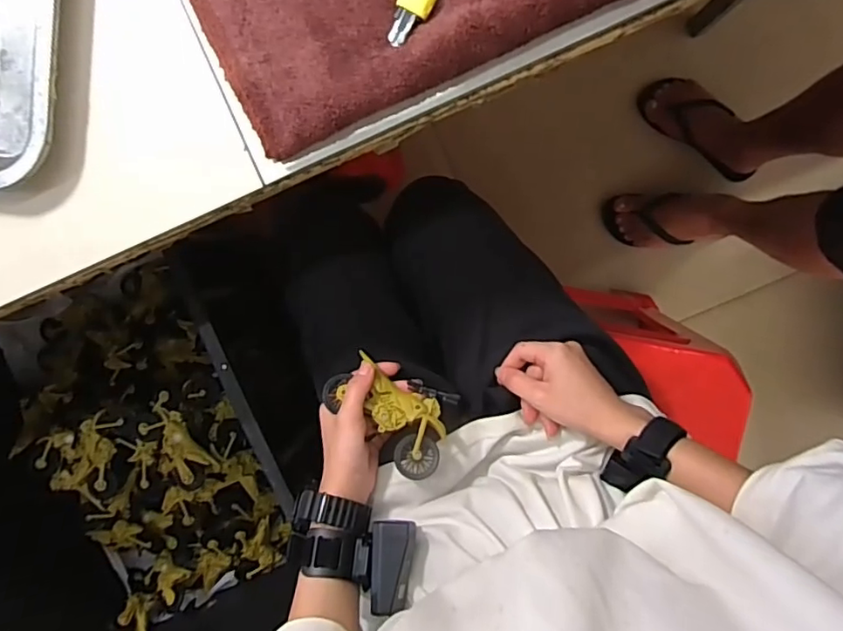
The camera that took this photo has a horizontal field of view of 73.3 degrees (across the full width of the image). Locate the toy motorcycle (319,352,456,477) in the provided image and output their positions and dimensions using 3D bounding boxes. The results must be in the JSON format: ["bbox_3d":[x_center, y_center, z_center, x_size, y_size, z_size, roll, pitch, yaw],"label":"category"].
[{"bbox_3d":[-0.027,0.088,0.510,0.111,0.040,0.077,29,80,5],"label":"toy motorcycle"}]

